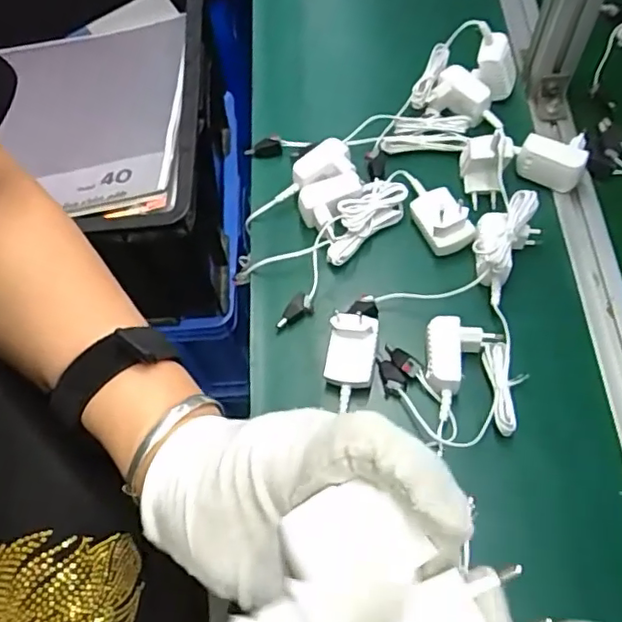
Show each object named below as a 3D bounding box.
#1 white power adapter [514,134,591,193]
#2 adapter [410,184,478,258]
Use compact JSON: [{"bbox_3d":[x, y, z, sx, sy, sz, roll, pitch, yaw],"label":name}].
[{"bbox_3d":[0.236,-0.149,0.577,0.060,0.039,0.050,23,68,14],"label":"white power adapter"},{"bbox_3d":[0.123,-0.085,0.553,0.041,0.043,0.070,-21,64,-6],"label":"adapter"}]

